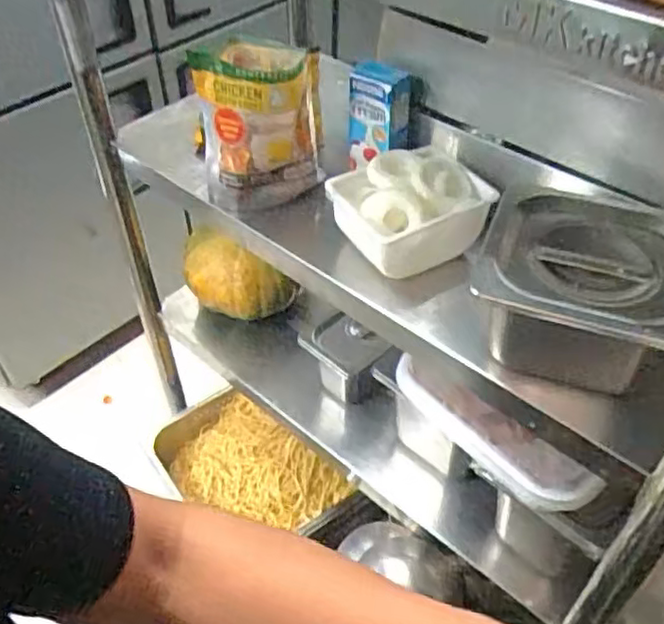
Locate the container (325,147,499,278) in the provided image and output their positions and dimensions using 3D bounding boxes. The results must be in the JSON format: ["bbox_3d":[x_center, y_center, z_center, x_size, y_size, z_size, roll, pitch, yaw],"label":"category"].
[{"bbox_3d":[0.075,-0.103,0.688,0.143,0.068,0.120,-19,48,-18],"label":"container"}]

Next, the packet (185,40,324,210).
[{"bbox_3d":[-0.079,-0.207,0.749,0.115,0.155,0.111,16,47,15],"label":"packet"}]

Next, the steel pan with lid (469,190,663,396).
[{"bbox_3d":[0.217,-0.008,0.583,0.180,0.108,0.196,18,48,17],"label":"steel pan with lid"}]

